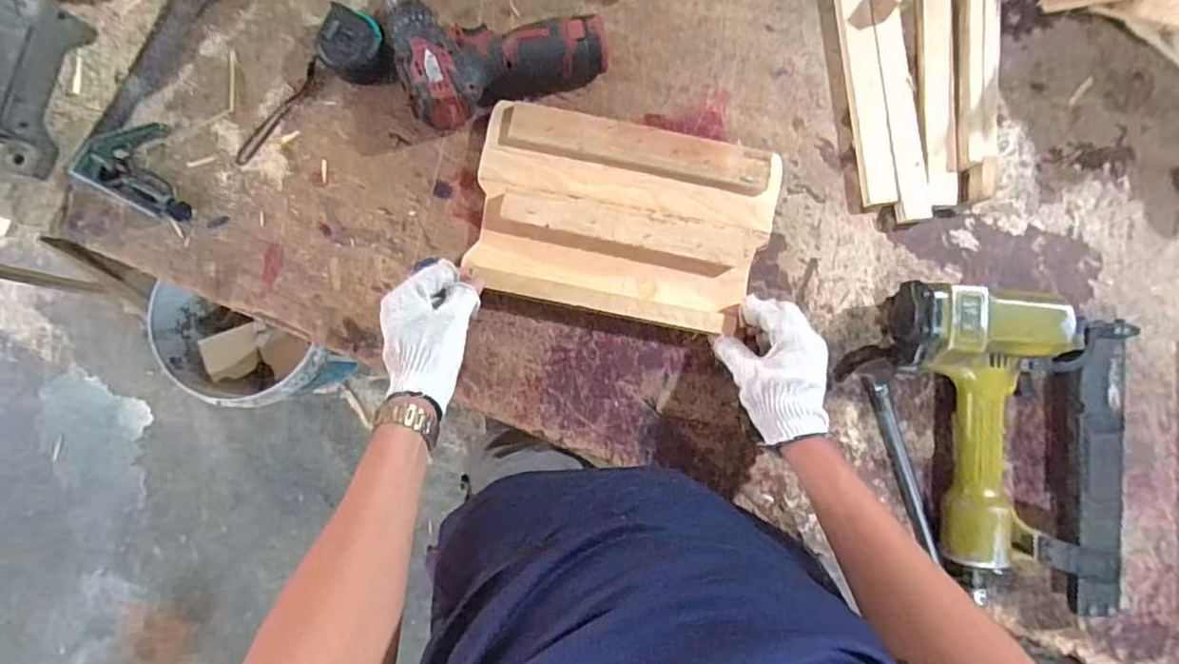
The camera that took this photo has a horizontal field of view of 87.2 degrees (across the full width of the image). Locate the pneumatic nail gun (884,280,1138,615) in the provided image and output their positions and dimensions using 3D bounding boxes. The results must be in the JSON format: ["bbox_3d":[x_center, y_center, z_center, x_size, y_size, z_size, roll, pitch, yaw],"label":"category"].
[{"bbox_3d":[0.395,0.110,0.575,0.226,0.071,0.283,6,86,-1],"label":"pneumatic nail gun"}]

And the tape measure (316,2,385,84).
[{"bbox_3d":[-0.233,-0.284,0.615,0.065,0.041,0.060,16,86,0],"label":"tape measure"}]

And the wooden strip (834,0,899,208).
[{"bbox_3d":[0.281,-0.242,0.624,0.033,0.019,0.227,-6,86,-2],"label":"wooden strip"}]

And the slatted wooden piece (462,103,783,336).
[{"bbox_3d":[0.031,-0.107,0.598,0.277,0.031,0.180,11,83,0],"label":"slatted wooden piece"}]

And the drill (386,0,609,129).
[{"bbox_3d":[-0.107,-0.328,0.608,0.194,0.055,0.225,-20,87,-3],"label":"drill"}]

